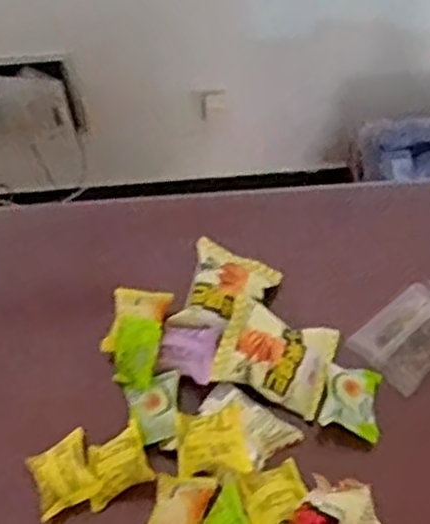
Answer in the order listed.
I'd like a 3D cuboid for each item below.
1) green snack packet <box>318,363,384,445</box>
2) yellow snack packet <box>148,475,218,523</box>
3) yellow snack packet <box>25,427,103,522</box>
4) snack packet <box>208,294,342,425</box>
[{"bbox_3d":[0.135,0.132,0.725,0.056,0.024,0.068,13,57,9],"label":"green snack packet"},{"bbox_3d":[-0.034,0.224,0.676,0.052,0.029,0.070,13,57,8],"label":"yellow snack packet"},{"bbox_3d":[-0.141,0.194,0.699,0.057,0.024,0.064,-22,59,-14],"label":"yellow snack packet"},{"bbox_3d":[0.061,0.089,0.749,0.108,0.038,0.089,17,58,11],"label":"snack packet"}]

